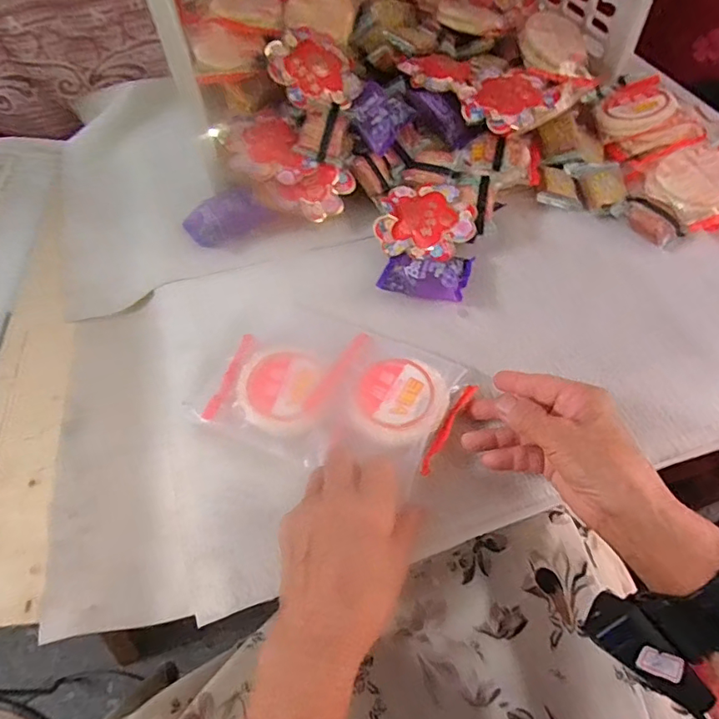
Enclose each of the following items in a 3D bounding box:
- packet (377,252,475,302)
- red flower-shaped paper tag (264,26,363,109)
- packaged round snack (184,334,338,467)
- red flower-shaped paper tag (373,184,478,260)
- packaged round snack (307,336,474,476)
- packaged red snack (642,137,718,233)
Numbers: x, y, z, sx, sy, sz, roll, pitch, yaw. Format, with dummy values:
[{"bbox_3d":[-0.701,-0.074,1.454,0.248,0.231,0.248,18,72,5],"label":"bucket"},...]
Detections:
[{"bbox_3d":[0.062,-0.078,0.474,0.081,0.018,0.050,9,57,4],"label":"packet"},{"bbox_3d":[-0.048,-0.310,0.533,0.094,0.013,0.087,-16,86,-27],"label":"red flower-shaped paper tag"},{"bbox_3d":[-0.069,0.029,0.415,0.124,0.023,0.092,24,60,13],"label":"packaged round snack"},{"bbox_3d":[0.067,-0.138,0.500,0.094,0.015,0.087,10,69,15],"label":"red flower-shaped paper tag"},{"bbox_3d":[0.025,0.028,0.396,0.104,0.015,0.105,28,61,15],"label":"packaged round snack"},{"bbox_3d":[0.345,-0.177,0.506,0.085,0.025,0.097,-29,71,1],"label":"packaged red snack"}]

